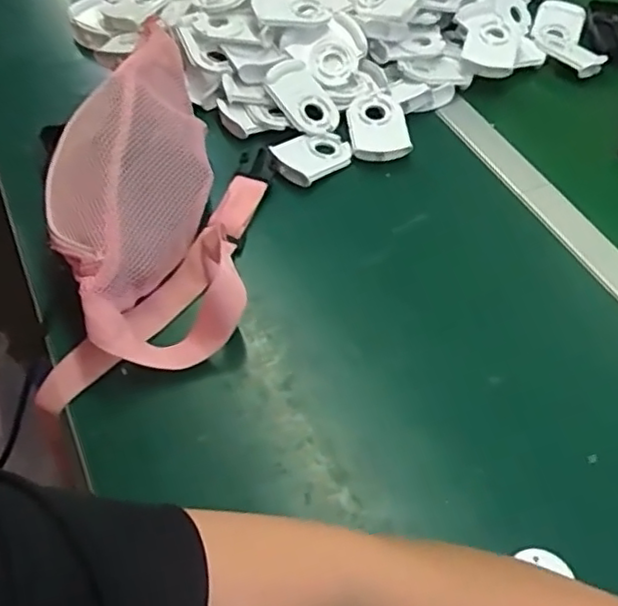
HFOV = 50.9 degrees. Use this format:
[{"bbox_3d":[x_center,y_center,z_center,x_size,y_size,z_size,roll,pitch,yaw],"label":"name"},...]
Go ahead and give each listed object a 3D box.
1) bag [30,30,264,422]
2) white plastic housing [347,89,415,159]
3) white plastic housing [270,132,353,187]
[{"bbox_3d":[-0.129,-0.093,0.544,0.168,0.100,0.344,-2,52,-6],"label":"bag"},{"bbox_3d":[0.071,-0.182,0.676,0.059,0.027,0.083,-4,52,-7],"label":"white plastic housing"},{"bbox_3d":[0.005,-0.147,0.637,0.055,0.019,0.088,38,59,23],"label":"white plastic housing"}]

